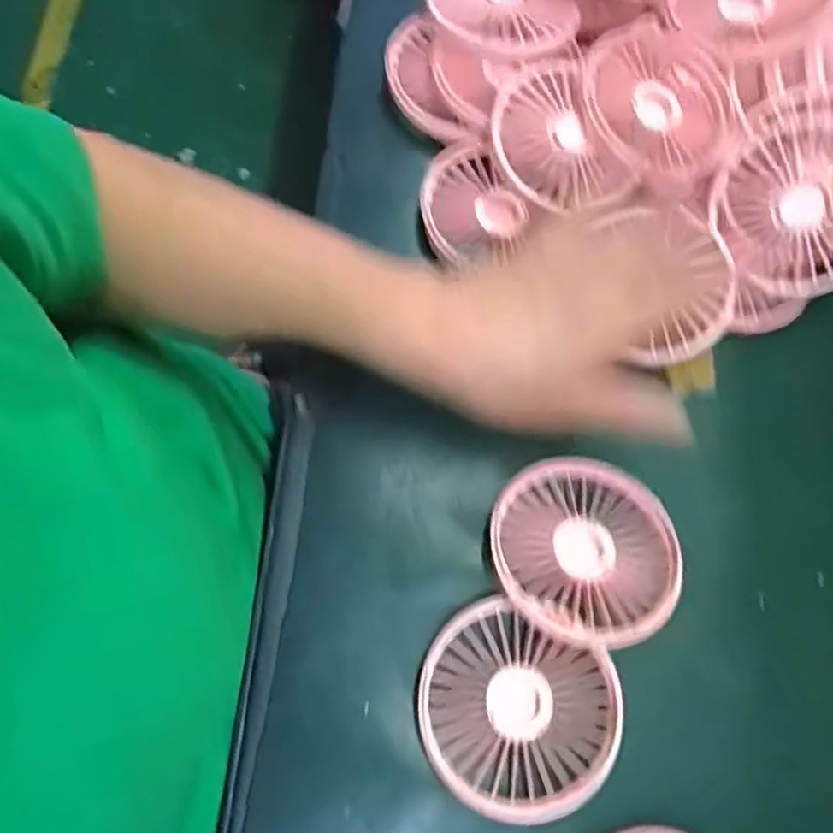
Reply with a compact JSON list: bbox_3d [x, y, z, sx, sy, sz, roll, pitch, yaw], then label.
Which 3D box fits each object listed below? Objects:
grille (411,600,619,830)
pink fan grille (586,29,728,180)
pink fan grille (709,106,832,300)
[{"bbox_3d":[0.044,0.133,0.299,0.087,0.010,0.079,29,73,3],"label":"grille"},{"bbox_3d":[0.135,-0.175,0.370,0.081,0.015,0.084,2,73,-5],"label":"pink fan grille"},{"bbox_3d":[0.211,-0.114,0.357,0.092,0.014,0.088,3,102,13],"label":"pink fan grille"}]

